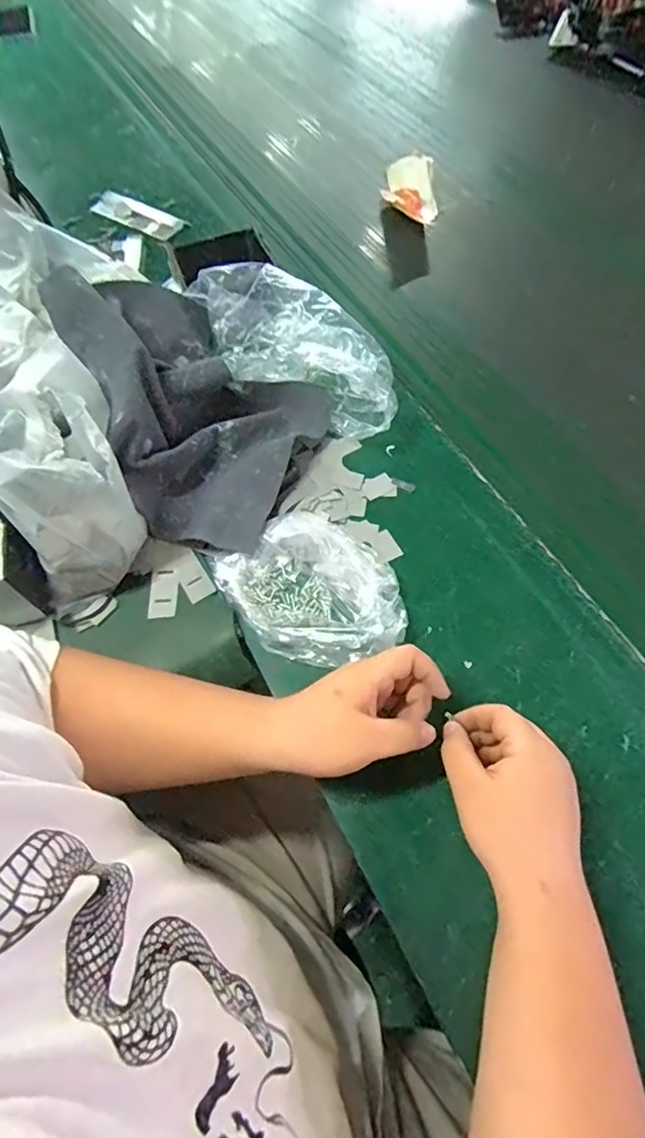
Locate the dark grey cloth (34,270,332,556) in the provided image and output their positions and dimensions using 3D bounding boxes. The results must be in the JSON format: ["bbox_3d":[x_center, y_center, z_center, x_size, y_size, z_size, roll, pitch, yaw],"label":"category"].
[{"bbox_3d":[-0.108,-0.180,0.540,0.222,0.125,0.310,-25,63,-10],"label":"dark grey cloth"}]

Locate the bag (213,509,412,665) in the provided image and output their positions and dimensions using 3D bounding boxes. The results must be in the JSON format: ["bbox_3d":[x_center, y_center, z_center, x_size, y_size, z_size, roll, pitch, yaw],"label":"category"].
[{"bbox_3d":[-0.008,0.016,0.486,0.128,0.040,0.162,-35,65,-15],"label":"bag"}]

